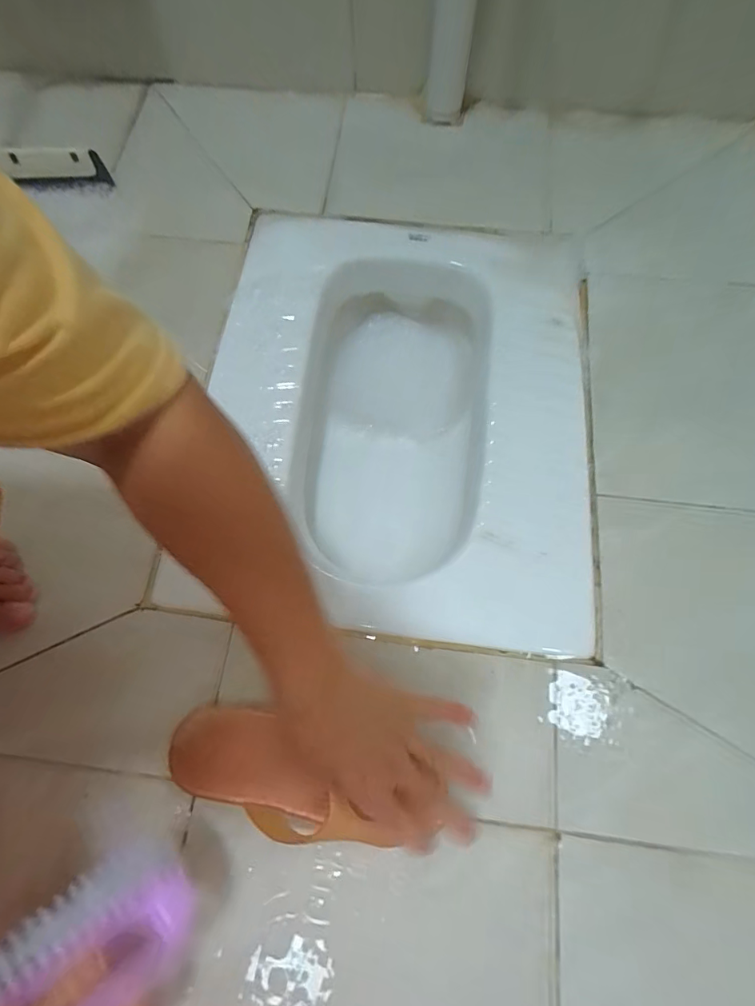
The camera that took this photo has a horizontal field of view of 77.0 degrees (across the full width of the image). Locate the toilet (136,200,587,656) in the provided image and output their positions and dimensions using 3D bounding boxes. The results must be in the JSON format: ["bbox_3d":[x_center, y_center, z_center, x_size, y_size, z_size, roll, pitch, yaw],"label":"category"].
[{"bbox_3d":[0.025,-0.102,0.611,0.424,0.166,0.541,5,70,2],"label":"toilet"}]

